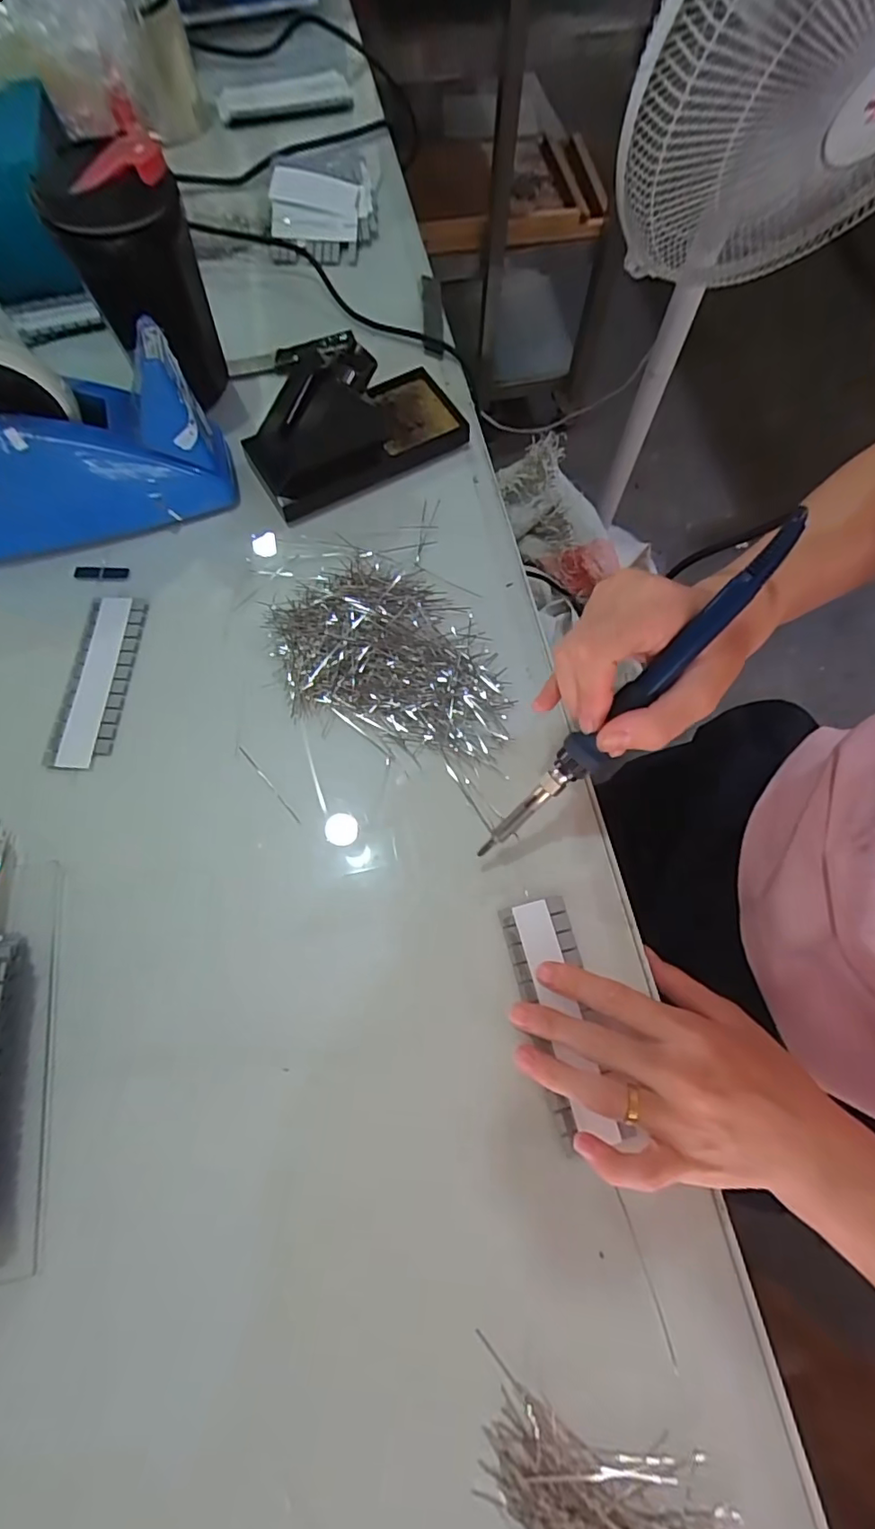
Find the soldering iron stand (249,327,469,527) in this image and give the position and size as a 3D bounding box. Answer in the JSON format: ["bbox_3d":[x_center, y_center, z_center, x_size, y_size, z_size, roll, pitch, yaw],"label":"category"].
[{"bbox_3d":[-0.061,-0.260,0.421,0.161,0.072,0.076,-31,73,-10],"label":"soldering iron stand"}]

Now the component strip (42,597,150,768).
[{"bbox_3d":[-0.227,-0.058,0.382,0.039,0.004,0.125,3,70,1],"label":"component strip"}]

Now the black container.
[{"bbox_3d":[-0.199,-0.326,0.398,0.079,0.149,0.090,-25,72,-9],"label":"black container"}]

